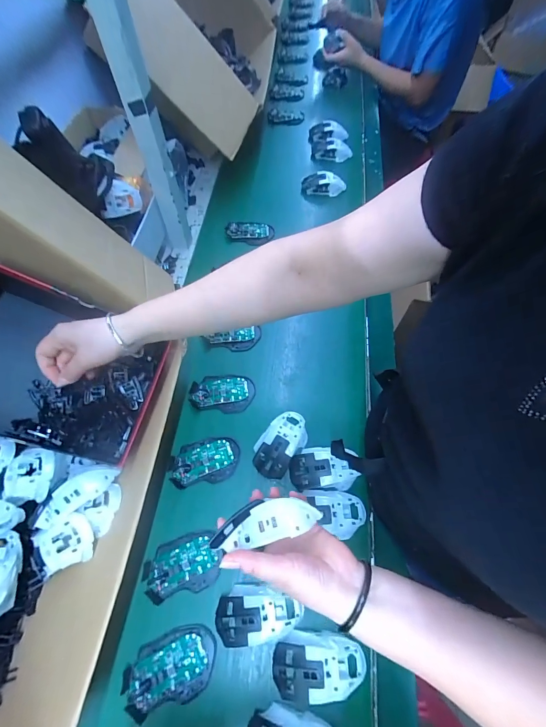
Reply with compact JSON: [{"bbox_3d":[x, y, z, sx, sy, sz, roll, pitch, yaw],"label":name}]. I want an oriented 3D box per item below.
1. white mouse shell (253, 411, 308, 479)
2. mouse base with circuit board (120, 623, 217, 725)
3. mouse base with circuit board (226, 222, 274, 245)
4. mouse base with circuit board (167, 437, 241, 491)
[{"bbox_3d":[0.014,0.131,0.546,0.065,0.035,0.115,34,67,16],"label":"white mouse shell"},{"bbox_3d":[-0.132,0.392,0.420,0.115,0.014,0.073,-14,63,-8],"label":"mouse base with circuit board"},{"bbox_3d":[-0.058,-0.322,0.800,0.118,0.020,0.064,-1,62,-2],"label":"mouse base with circuit board"},{"bbox_3d":[-0.113,0.160,0.540,0.112,0.014,0.070,-10,63,-6],"label":"mouse base with circuit board"}]

